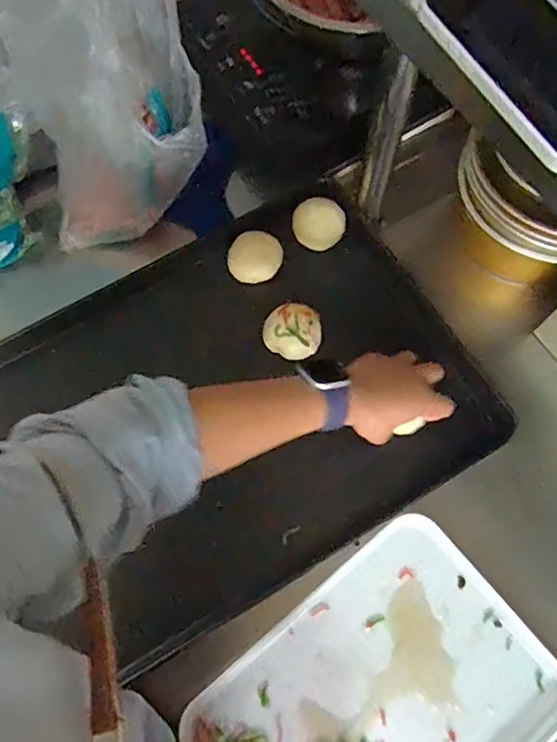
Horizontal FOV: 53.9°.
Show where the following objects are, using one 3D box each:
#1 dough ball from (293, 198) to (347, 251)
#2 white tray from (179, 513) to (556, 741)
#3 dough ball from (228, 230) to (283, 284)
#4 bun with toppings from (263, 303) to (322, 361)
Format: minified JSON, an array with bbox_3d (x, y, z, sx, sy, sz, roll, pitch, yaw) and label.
[{"bbox_3d":[0.051,-0.185,0.693,0.063,0.024,0.061,-1,72,2],"label":"dough ball"},{"bbox_3d":[0.096,0.324,0.526,0.317,0.028,0.233,-38,75,-10],"label":"white tray"},{"bbox_3d":[-0.027,-0.139,0.675,0.061,0.038,0.055,7,73,4],"label":"dough ball"},{"bbox_3d":[0.018,-0.044,0.638,0.064,0.044,0.061,-1,72,2],"label":"bun with toppings"}]

